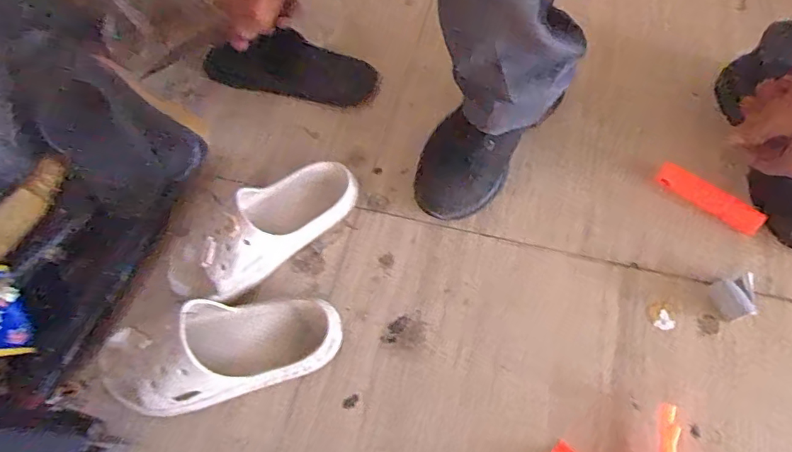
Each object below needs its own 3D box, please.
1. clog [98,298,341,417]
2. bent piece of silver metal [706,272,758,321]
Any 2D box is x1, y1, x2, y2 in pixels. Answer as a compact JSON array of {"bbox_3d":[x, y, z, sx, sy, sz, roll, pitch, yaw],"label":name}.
[{"bbox_3d":[-0.186,0.131,0.498,0.246,0.074,0.093,-13,63,-4],"label":"clog"},{"bbox_3d":[0.360,0.076,0.513,0.040,0.025,0.041,-8,63,-1],"label":"bent piece of silver metal"}]

